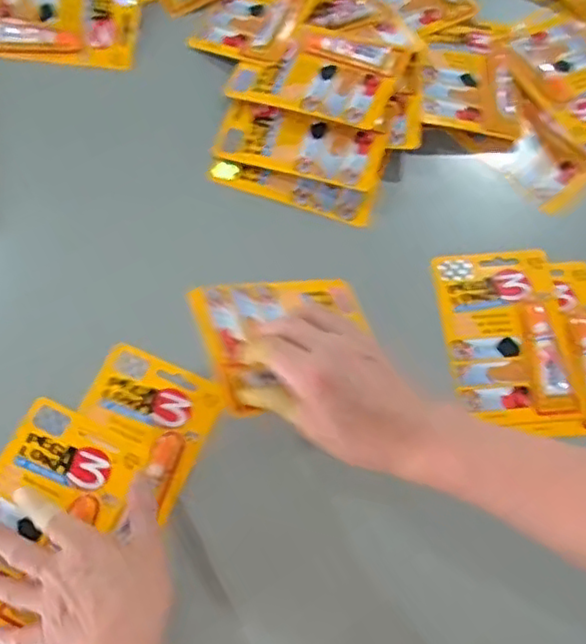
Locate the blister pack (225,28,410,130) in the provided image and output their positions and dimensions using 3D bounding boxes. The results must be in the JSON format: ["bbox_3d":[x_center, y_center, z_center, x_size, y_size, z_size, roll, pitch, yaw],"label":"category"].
[{"bbox_3d":[0.022,-0.253,0.648,0.158,0.022,0.109,16,71,15],"label":"blister pack"}]

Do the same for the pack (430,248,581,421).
[{"bbox_3d":[0.194,0.006,0.581,0.108,0.016,0.161,-4,69,-3],"label":"pack"}]

